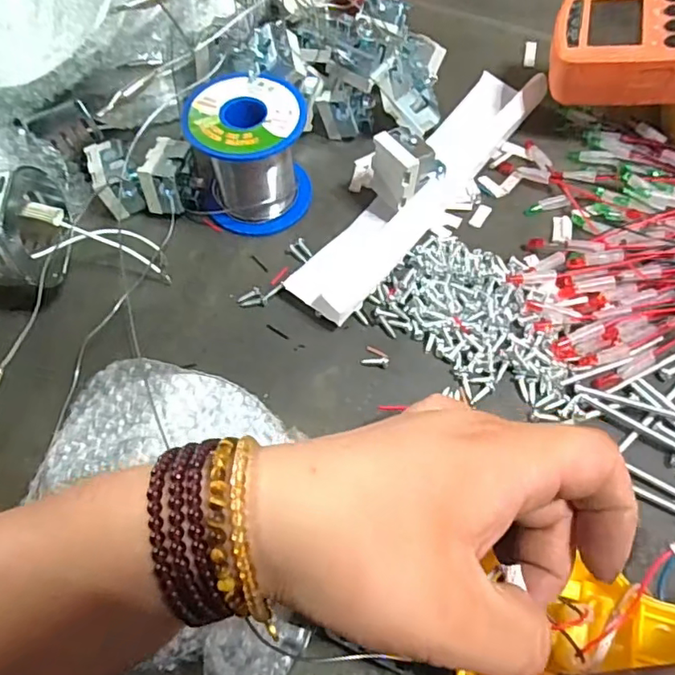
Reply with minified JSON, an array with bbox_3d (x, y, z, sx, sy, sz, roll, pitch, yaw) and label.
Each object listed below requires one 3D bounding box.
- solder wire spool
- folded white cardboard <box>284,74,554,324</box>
[{"bbox_3d":[-0.048,-0.107,0.323,0.061,0.064,0.061,-4,62,1],"label":"solder wire spool"},{"bbox_3d":[0.052,-0.095,0.334,0.045,0.022,0.220,33,67,19],"label":"folded white cardboard"}]

